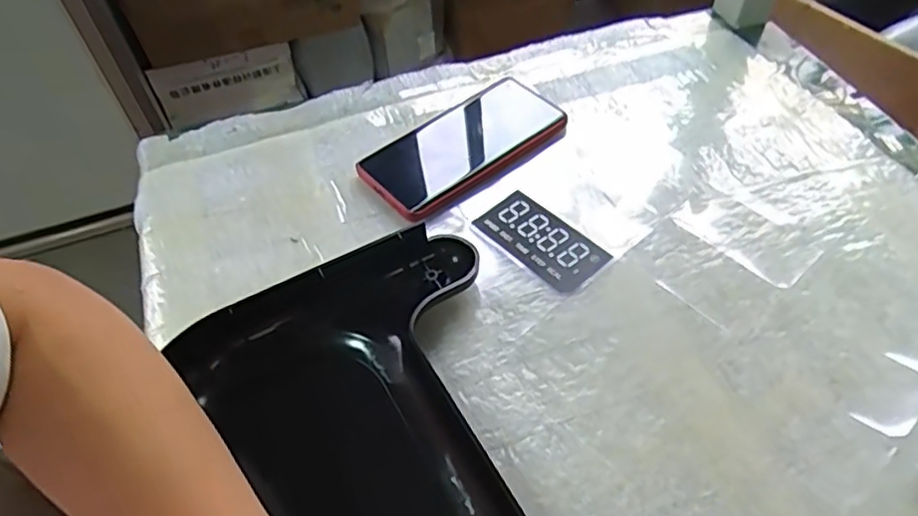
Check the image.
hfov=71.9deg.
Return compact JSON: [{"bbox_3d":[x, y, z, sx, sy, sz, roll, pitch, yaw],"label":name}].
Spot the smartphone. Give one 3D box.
[{"bbox_3d":[0.005,-0.092,0.518,0.170,0.013,0.083,-33,58,-22],"label":"smartphone"}]

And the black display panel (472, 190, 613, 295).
[{"bbox_3d":[0.060,-0.013,0.459,0.051,0.007,0.091,-37,57,-22],"label":"black display panel"}]

